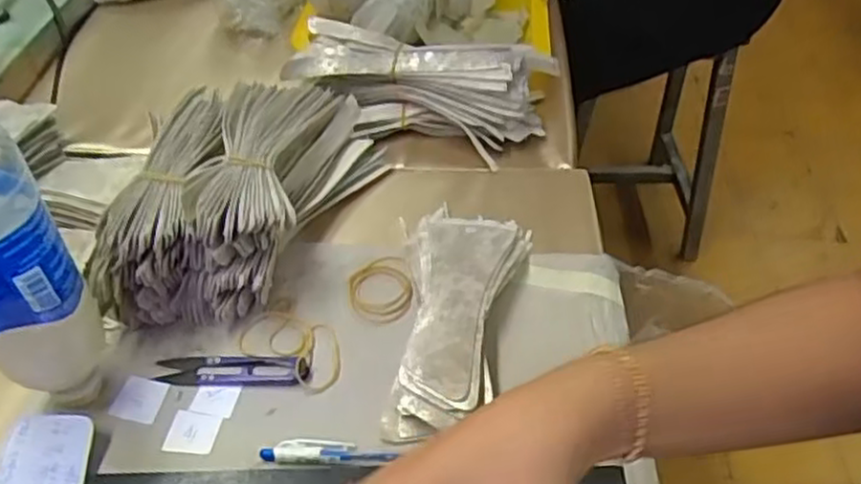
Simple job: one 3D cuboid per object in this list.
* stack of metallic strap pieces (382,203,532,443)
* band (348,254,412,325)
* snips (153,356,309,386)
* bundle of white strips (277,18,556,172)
[{"bbox_3d":[0.023,0.047,0.512,0.094,0.039,0.182,3,45,0],"label":"stack of metallic strap pieces"},{"bbox_3d":[-0.038,0.033,0.547,0.045,0.010,0.058,-6,46,-8],"label":"band"},{"bbox_3d":[-0.132,0.084,0.489,0.098,0.010,0.023,1,45,-1],"label":"snips"},{"bbox_3d":[-0.009,-0.144,0.679,0.237,0.075,0.096,0,45,-2],"label":"bundle of white strips"}]

